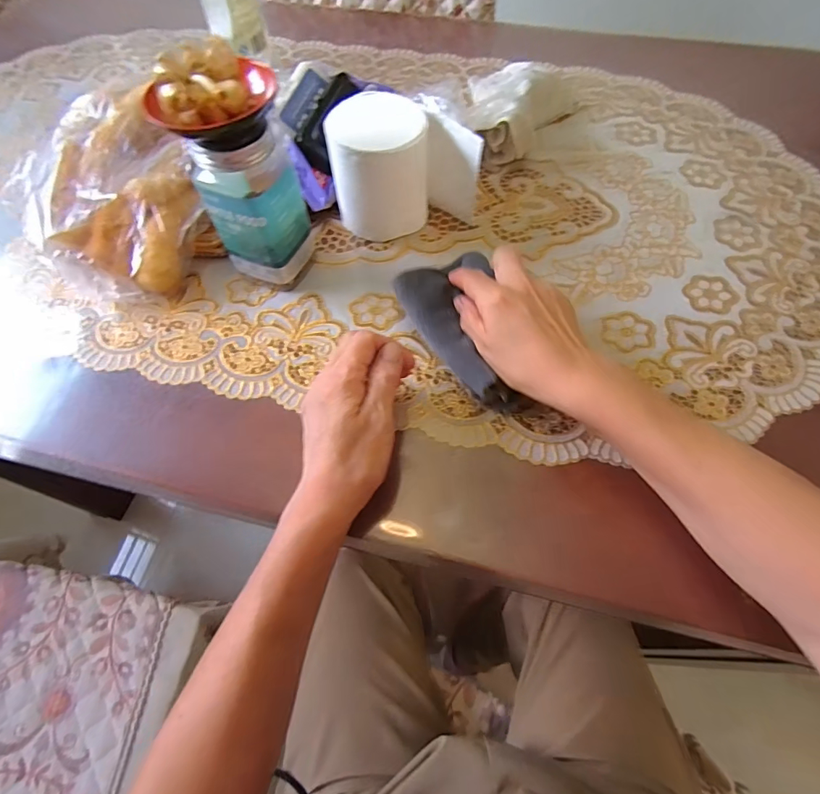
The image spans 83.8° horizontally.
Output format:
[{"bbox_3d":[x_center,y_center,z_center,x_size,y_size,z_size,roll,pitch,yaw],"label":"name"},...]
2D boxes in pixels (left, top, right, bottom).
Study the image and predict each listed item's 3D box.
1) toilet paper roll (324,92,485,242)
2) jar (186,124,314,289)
[{"bbox_3d":[-0.008,-0.232,0.464,0.140,0.103,0.093,-7,62,-2],"label":"toilet paper roll"},{"bbox_3d":[-0.135,-0.164,0.412,0.062,0.137,0.058,18,64,11],"label":"jar"}]

